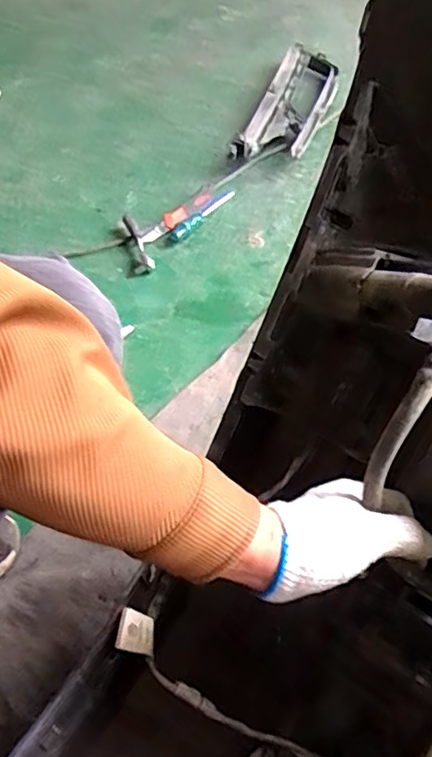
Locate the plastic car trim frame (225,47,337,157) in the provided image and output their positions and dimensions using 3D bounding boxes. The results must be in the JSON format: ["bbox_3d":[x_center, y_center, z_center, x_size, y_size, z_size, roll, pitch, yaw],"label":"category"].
[{"bbox_3d":[0.170,-0.606,1.278,0.146,0.057,0.476,15,56,15],"label":"plastic car trim frame"}]

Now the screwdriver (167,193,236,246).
[{"bbox_3d":[-0.027,-0.309,1.083,0.028,0.027,0.179,28,60,22],"label":"screwdriver"}]

